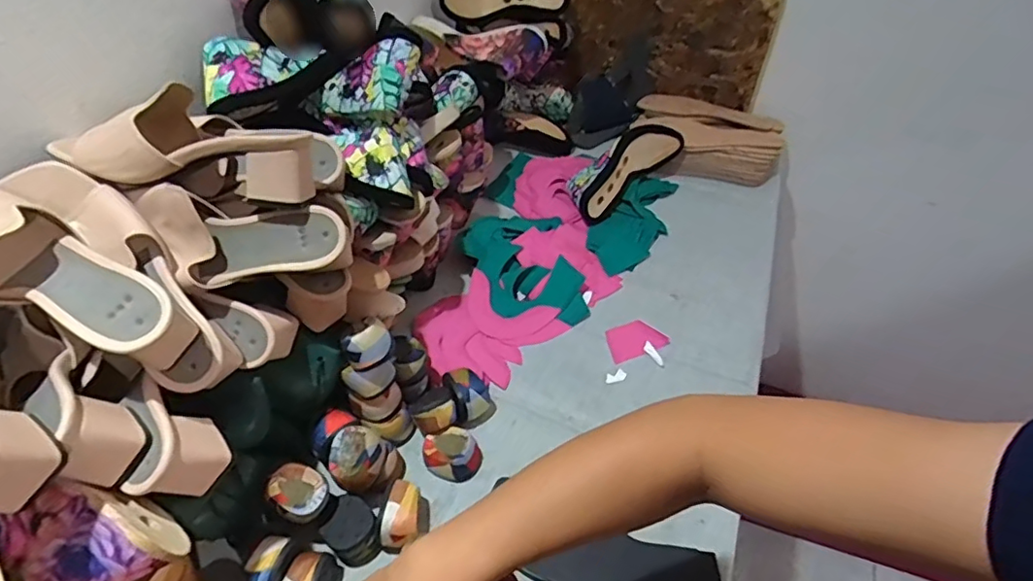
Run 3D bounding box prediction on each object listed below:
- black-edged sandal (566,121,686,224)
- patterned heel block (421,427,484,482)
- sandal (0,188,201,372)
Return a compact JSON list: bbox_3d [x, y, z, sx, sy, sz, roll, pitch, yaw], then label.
[{"bbox_3d":[0.172,-0.206,0.957,0.229,0.082,0.082,-35,55,-28],"label":"black-edged sandal"},{"bbox_3d":[-0.072,0.179,0.639,0.062,0.036,0.046,8,47,9],"label":"patterned heel block"},{"bbox_3d":[-0.361,-0.018,0.434,0.235,0.087,0.082,25,49,1],"label":"sandal"}]

